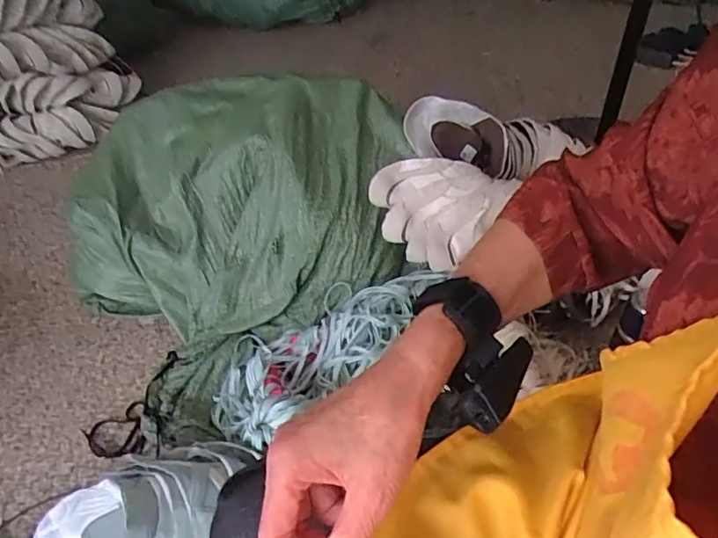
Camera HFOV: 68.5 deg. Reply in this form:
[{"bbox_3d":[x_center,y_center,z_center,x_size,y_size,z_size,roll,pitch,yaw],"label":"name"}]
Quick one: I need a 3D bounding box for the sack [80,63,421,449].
[{"bbox_3d":[-0.227,-0.070,0.984,0.563,0.449,0.468,-29,48,-24],"label":"sack"}]

